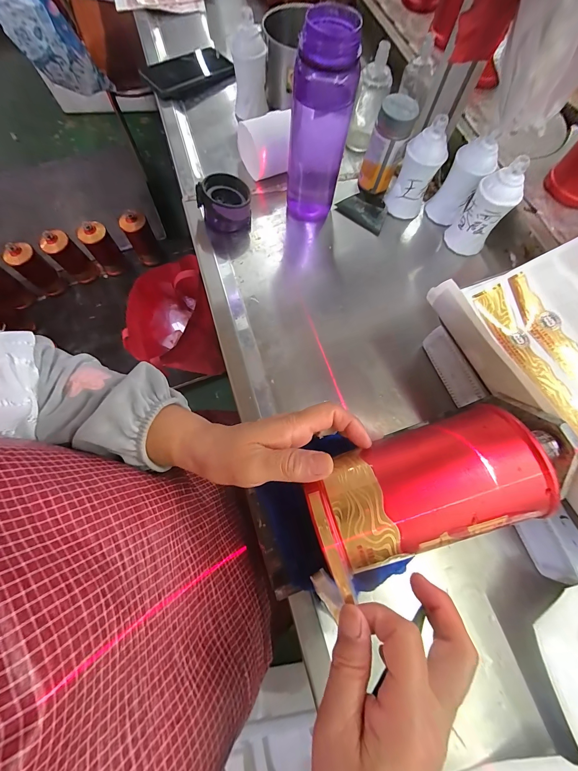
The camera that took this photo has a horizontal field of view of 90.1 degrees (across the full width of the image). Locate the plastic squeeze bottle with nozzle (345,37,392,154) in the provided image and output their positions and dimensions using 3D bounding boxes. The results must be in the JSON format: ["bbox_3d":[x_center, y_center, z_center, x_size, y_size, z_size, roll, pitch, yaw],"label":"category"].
[{"bbox_3d":[0.127,-0.447,0.464,0.051,0.122,0.040,13,72,3],"label":"plastic squeeze bottle with nozzle"}]

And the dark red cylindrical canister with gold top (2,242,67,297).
[{"bbox_3d":[-0.874,-0.402,0.987,0.099,0.194,0.090,0,71,-1],"label":"dark red cylindrical canister with gold top"}]

